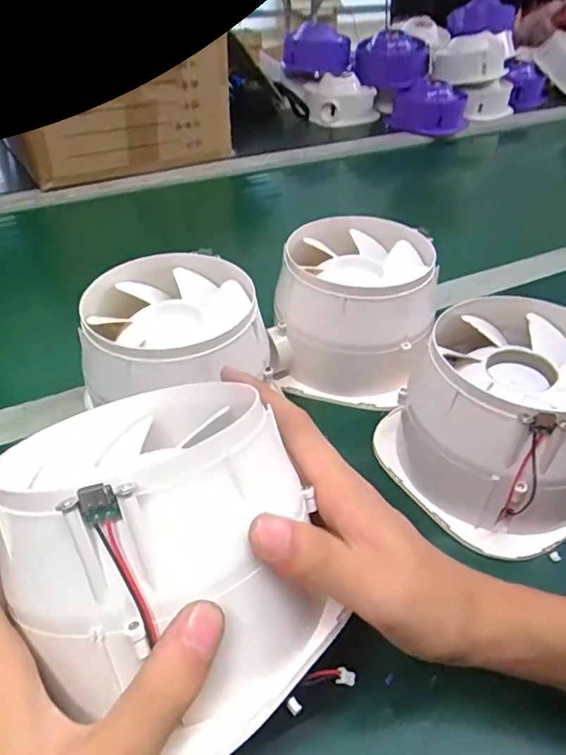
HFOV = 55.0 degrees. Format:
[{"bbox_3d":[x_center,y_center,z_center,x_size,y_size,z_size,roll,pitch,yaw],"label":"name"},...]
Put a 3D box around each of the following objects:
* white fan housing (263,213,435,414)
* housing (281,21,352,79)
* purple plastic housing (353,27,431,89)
[{"bbox_3d":[0.056,-0.054,0.441,0.126,0.097,0.129,11,42,13],"label":"white fan housing"},{"bbox_3d":[0.063,-0.597,0.990,0.123,0.079,0.045,0,40,0],"label":"housing"},{"bbox_3d":[0.196,-0.570,0.980,0.137,0.076,0.129,10,41,5],"label":"purple plastic housing"}]

